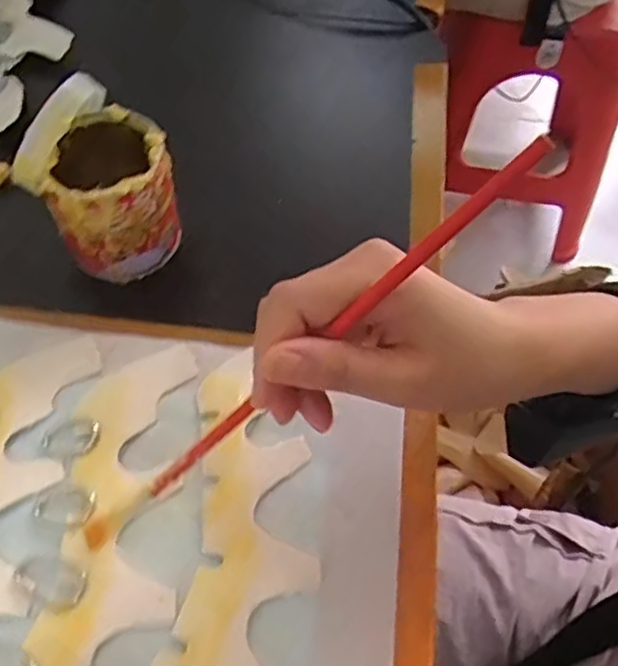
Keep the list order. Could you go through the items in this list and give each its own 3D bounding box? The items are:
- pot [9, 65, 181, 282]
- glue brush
[{"bbox_3d":[-0.116,-0.085,0.380,0.072,0.088,0.080,-23,61,-15],"label":"pot"},{"bbox_3d":[-0.014,0.019,0.262,0.255,0.009,0.010,-42,57,27],"label":"glue brush"}]

